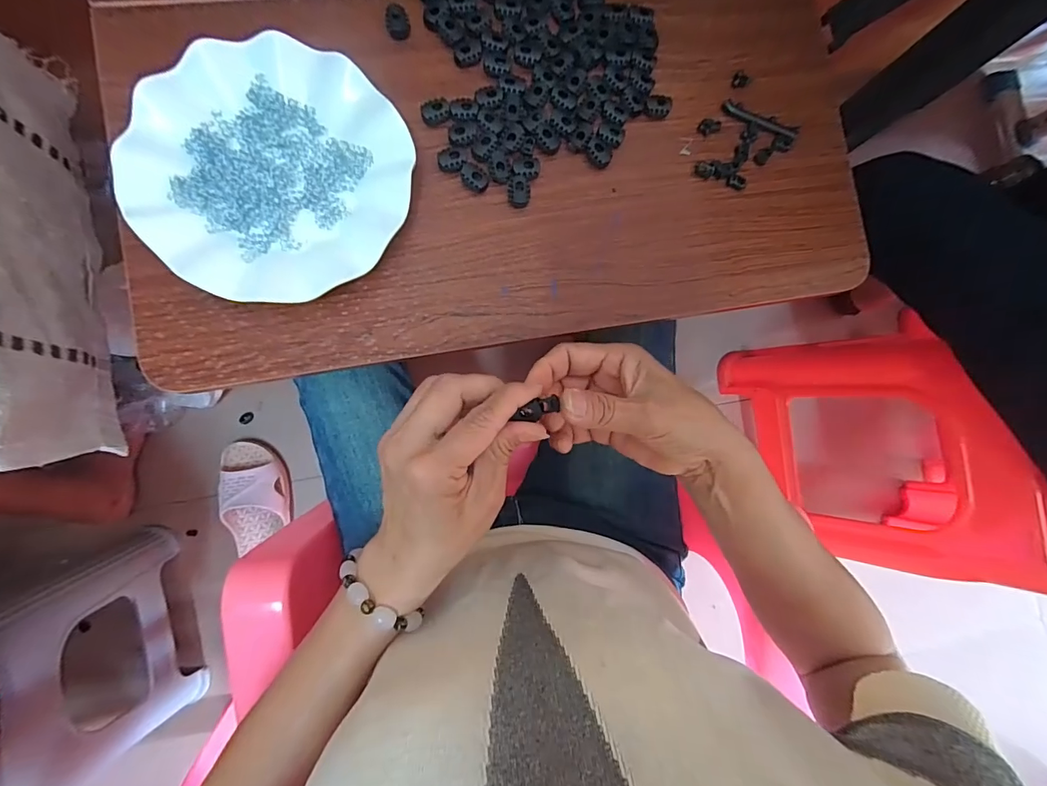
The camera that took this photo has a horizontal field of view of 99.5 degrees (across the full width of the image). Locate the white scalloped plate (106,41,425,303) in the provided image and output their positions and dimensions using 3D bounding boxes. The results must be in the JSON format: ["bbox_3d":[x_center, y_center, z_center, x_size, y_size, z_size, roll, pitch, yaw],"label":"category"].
[{"bbox_3d":[-0.174,-0.154,0.314,0.178,0.030,0.176,0,87,-8],"label":"white scalloped plate"}]

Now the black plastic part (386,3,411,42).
[{"bbox_3d":[-0.098,-0.288,0.345,0.017,0.011,0.022,-11,89,-9],"label":"black plastic part"}]

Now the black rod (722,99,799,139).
[{"bbox_3d":[0.200,-0.231,0.375,0.067,0.005,0.012,24,84,-6],"label":"black rod"}]

